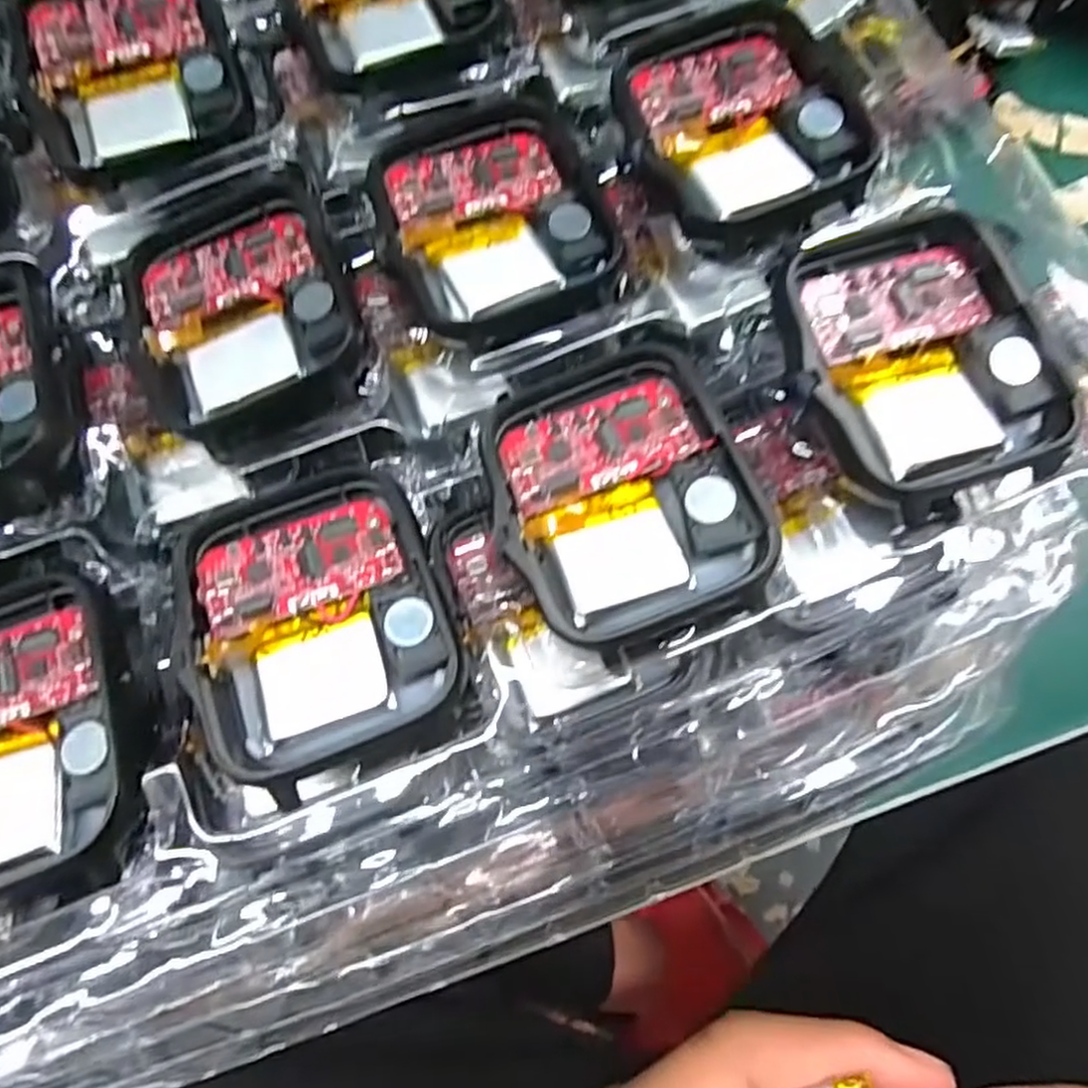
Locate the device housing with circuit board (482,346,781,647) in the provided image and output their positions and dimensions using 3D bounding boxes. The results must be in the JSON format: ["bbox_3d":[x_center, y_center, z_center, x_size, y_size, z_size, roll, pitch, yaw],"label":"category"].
[{"bbox_3d":[0.012,-0.008,0.108,0.037,0.005,0.044,-17,74,-4],"label":"device housing with circuit board"}]

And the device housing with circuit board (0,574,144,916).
[{"bbox_3d":[-0.079,0.028,0.100,0.038,0.008,0.046,-18,74,-5],"label":"device housing with circuit board"}]

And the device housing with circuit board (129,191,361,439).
[{"bbox_3d":[-0.052,-0.041,0.121,0.036,0.007,0.043,-17,74,-4],"label":"device housing with circuit board"}]

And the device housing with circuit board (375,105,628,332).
[{"bbox_3d":[-0.009,-0.059,0.123,0.038,0.004,0.043,-21,75,-6],"label":"device housing with circuit board"}]

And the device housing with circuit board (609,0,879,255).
[{"bbox_3d":[0.035,-0.076,0.124,0.039,0.005,0.047,-18,74,-5],"label":"device housing with circuit board"}]

